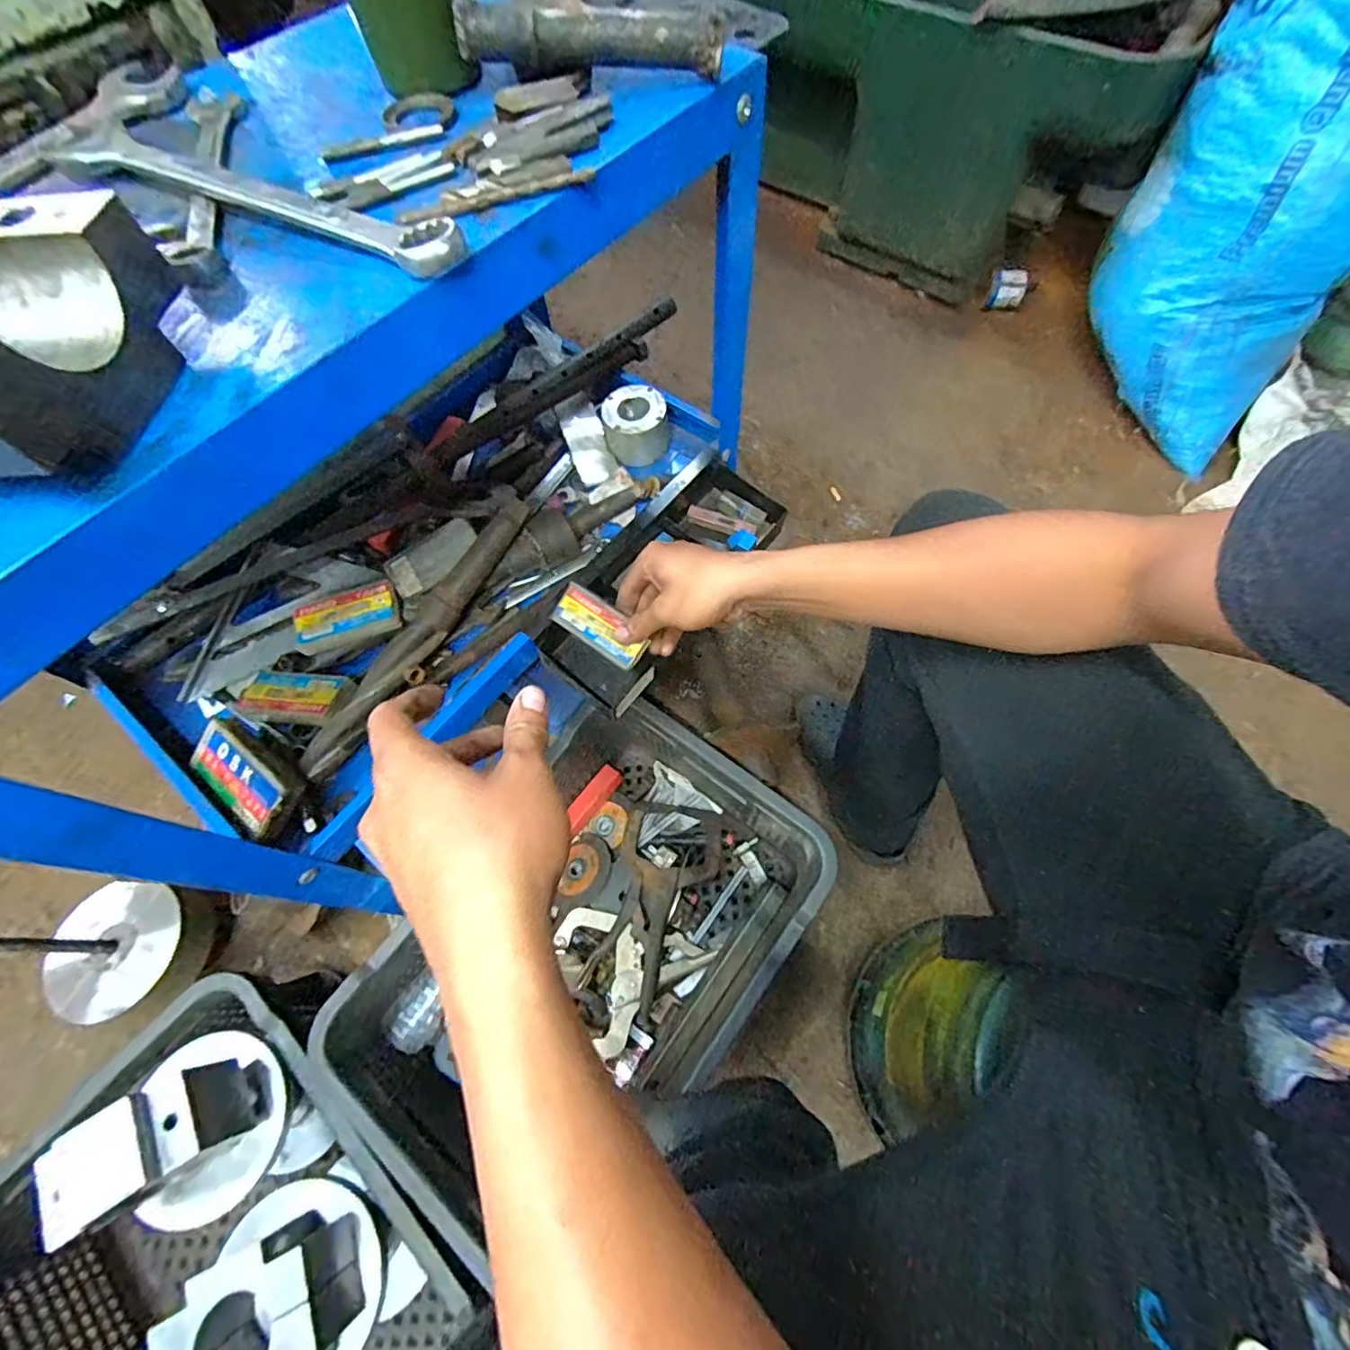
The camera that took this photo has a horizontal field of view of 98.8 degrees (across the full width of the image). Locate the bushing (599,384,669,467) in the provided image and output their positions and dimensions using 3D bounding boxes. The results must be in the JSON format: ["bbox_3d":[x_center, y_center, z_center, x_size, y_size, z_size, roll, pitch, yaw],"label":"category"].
[{"bbox_3d":[-0.046,-0.295,0.688,0.076,0.059,0.065,-8,65,-2],"label":"bushing"}]

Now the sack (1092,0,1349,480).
[{"bbox_3d":[0.923,-0.769,0.864,0.368,0.764,0.319,34,70,16],"label":"sack"}]

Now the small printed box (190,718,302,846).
[{"bbox_3d":[-0.384,0.092,0.522,0.121,0.029,0.054,35,93,17],"label":"small printed box"}]

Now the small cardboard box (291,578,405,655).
[{"bbox_3d":[-0.326,-0.059,0.580,0.099,0.027,0.052,-14,65,-5],"label":"small cardboard box"}]

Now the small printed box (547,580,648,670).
[{"bbox_3d":[-0.065,-0.042,0.503,0.087,0.005,0.040,34,98,9],"label":"small printed box"}]

